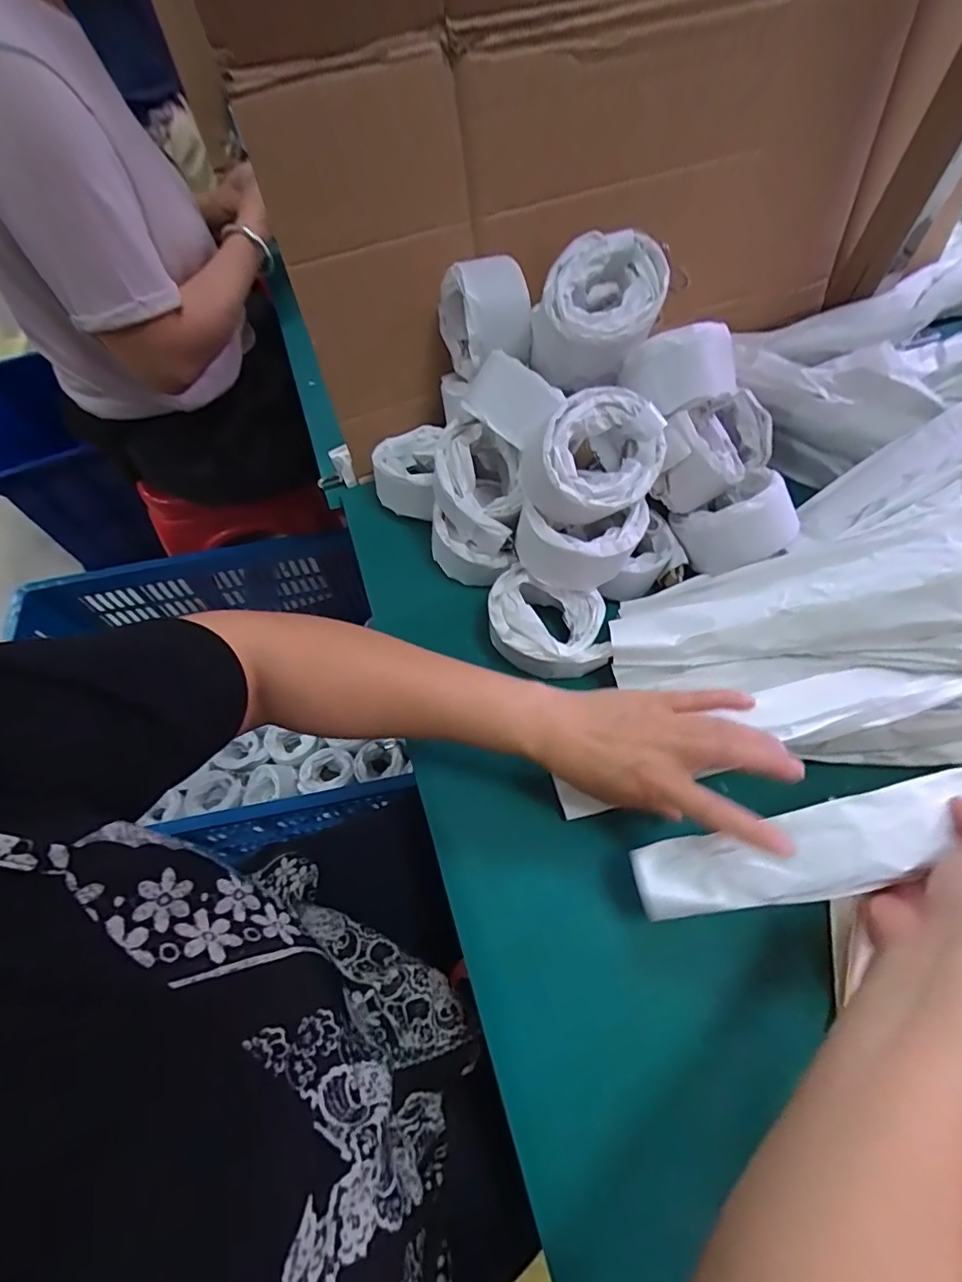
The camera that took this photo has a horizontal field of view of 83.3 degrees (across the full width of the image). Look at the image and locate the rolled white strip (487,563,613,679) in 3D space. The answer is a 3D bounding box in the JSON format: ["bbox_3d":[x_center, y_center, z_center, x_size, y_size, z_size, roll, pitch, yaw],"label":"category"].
[{"bbox_3d":[0.054,-0.014,0.453,0.091,0.049,0.085,-6,60,-1],"label":"rolled white strip"}]

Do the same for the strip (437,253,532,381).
[{"bbox_3d":[0.004,-0.273,0.463,0.058,0.089,0.088,-18,61,-7],"label":"strip"}]

